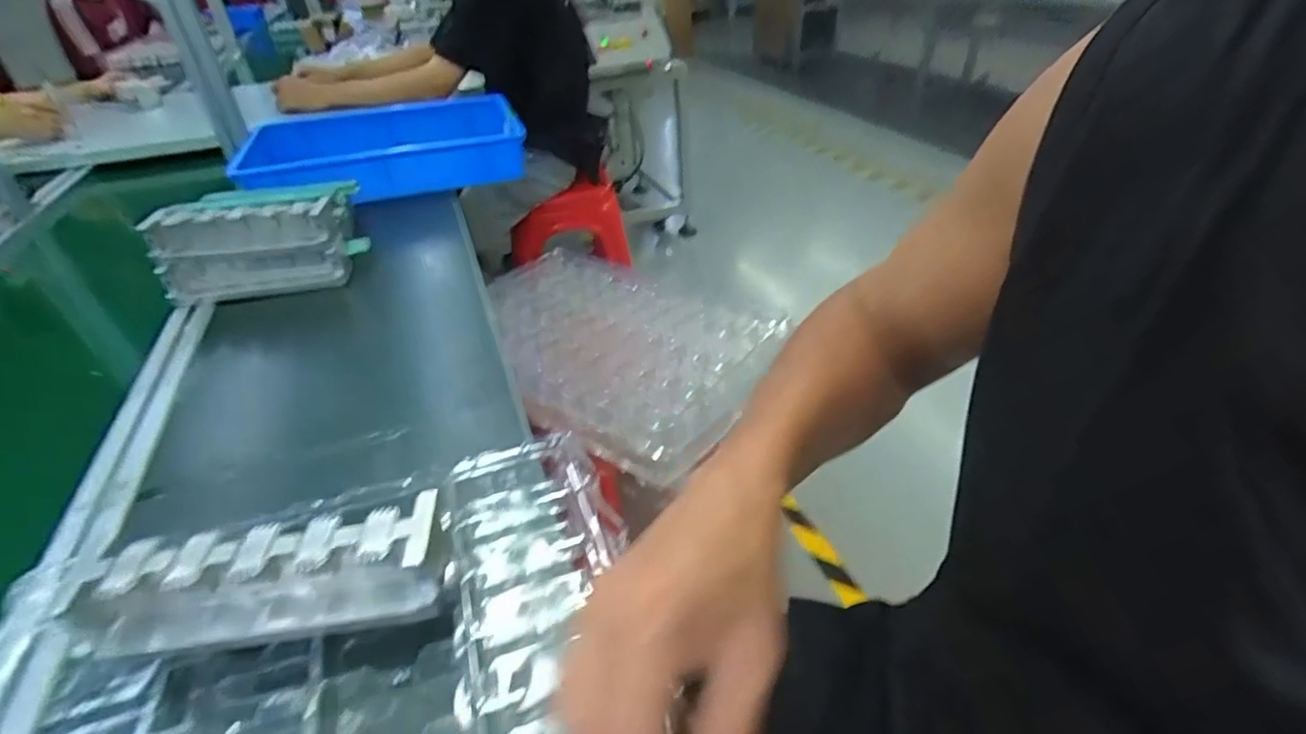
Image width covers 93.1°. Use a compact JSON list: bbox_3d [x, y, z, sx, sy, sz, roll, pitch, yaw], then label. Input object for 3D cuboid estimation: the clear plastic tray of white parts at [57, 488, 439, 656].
[{"bbox_3d":[-0.216,0.129,0.355,0.189,0.071,0.054,-8,36,-8],"label":"clear plastic tray of white parts"}]

